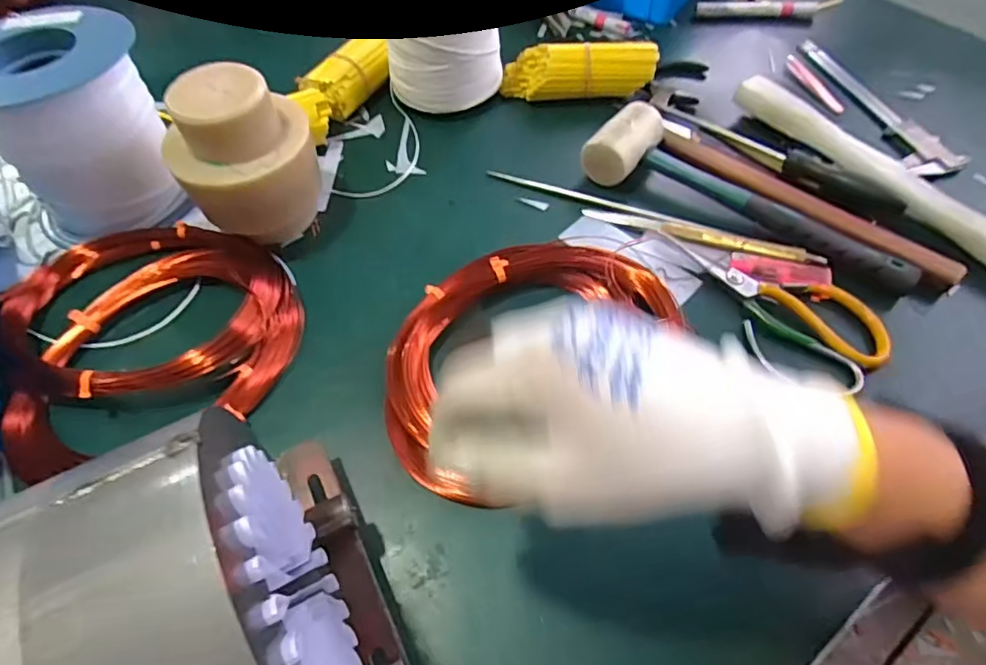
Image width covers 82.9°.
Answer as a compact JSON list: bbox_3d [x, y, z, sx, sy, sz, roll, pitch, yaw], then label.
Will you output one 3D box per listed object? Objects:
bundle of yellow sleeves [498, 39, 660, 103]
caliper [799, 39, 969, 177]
[{"bbox_3d":[0.087,-0.270,0.576,0.155,0.049,0.042,9,58,6],"label":"bundle of yellow sleeves"},{"bbox_3d":[0.394,-0.239,0.573,0.054,0.018,0.225,-9,58,-5],"label":"caliper"}]

